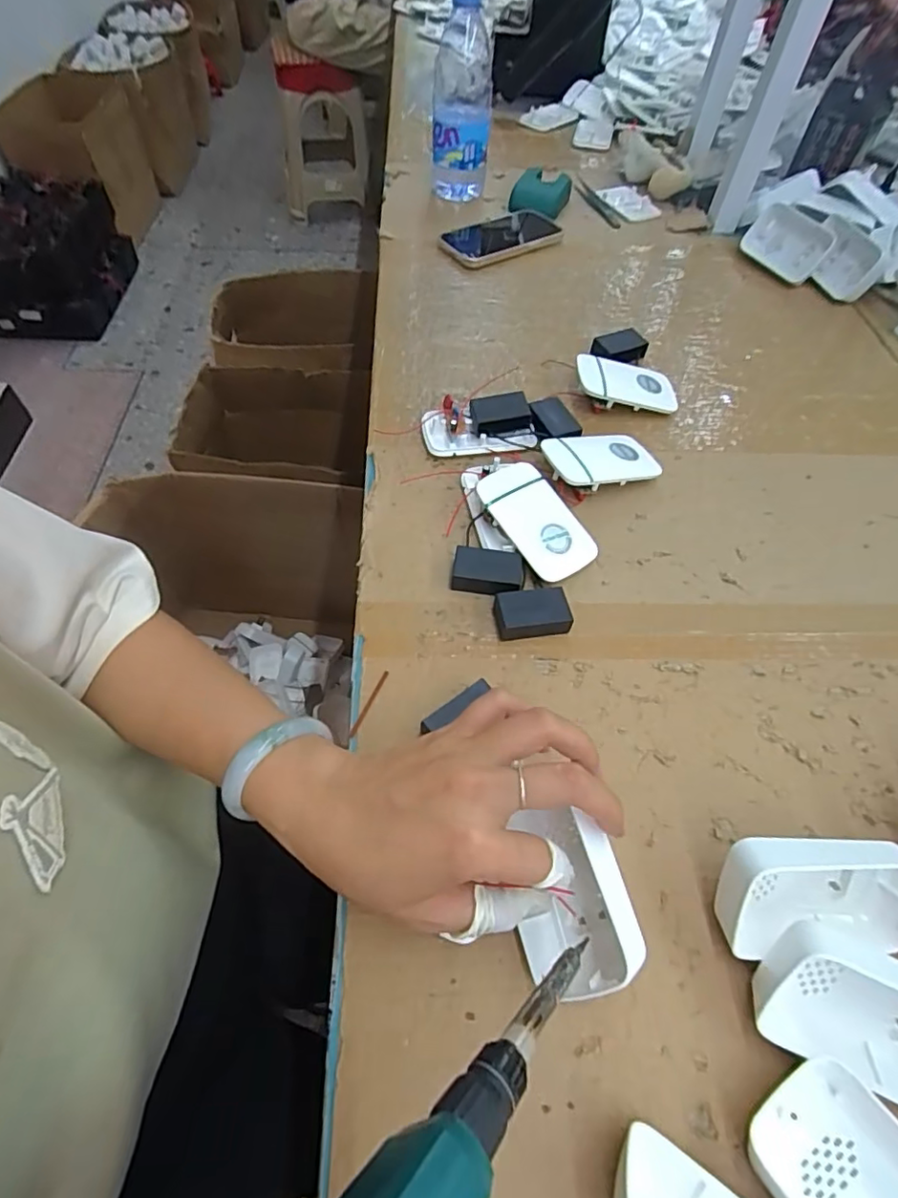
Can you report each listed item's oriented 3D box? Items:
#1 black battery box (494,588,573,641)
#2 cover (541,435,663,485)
[{"bbox_3d":[0.056,0.010,0.391,0.049,0.018,0.027,-7,57,-8],"label":"black battery box"},{"bbox_3d":[0.124,-0.112,0.474,0.089,0.022,0.053,-13,58,-12],"label":"cover"}]

